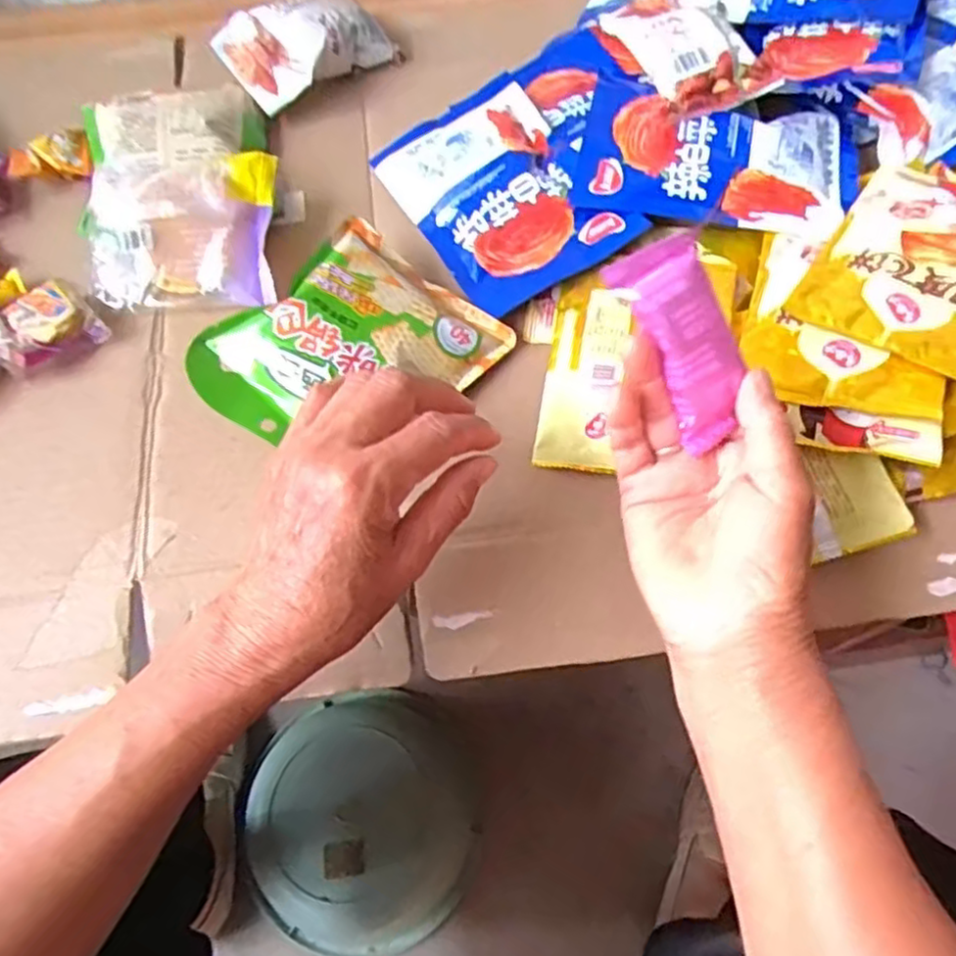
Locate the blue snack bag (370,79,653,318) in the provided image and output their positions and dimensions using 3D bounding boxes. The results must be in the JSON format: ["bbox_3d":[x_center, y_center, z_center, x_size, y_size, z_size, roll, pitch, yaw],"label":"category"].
[{"bbox_3d":[0.014,-0.191,0.465,0.113,0.021,0.169,-28,66,-12],"label":"blue snack bag"}]

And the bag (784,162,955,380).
[{"bbox_3d":[0.255,-0.123,0.396,0.102,0.015,0.148,32,68,17],"label":"bag"}]

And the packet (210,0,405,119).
[{"bbox_3d":[-0.130,-0.326,0.523,0.118,0.038,0.077,-40,68,-17],"label":"packet"}]

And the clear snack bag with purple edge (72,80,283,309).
[{"bbox_3d":[-0.197,-0.194,0.463,0.121,0.036,0.185,-10,63,-3],"label":"clear snack bag with purple edge"}]

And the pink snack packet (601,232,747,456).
[{"bbox_3d":[0.092,-0.056,0.305,0.034,0.094,0.018,-35,25,-15],"label":"pink snack packet"}]

